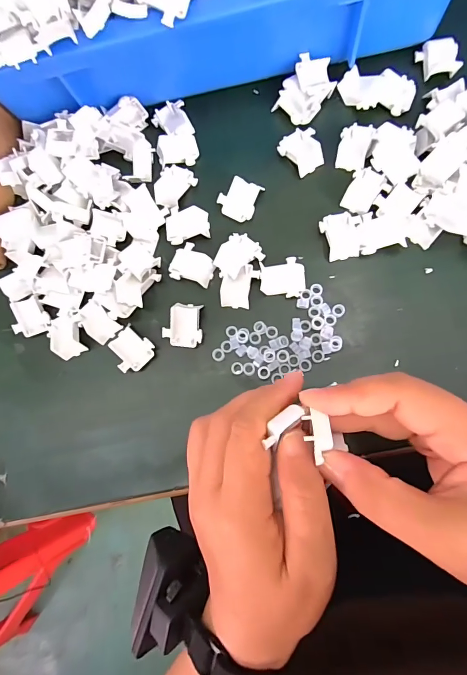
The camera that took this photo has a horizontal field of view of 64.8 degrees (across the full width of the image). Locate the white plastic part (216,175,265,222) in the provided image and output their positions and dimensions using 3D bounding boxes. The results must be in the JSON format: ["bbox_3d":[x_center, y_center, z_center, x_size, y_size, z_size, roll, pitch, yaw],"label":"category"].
[{"bbox_3d":[0.005,-0.107,0.283,0.029,0.010,0.031,28,86,10],"label":"white plastic part"}]

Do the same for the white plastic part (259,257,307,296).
[{"bbox_3d":[0.036,-0.044,0.272,0.032,0.004,0.029,-5,81,7],"label":"white plastic part"}]

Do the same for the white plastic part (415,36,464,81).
[{"bbox_3d":[0.155,-0.212,0.279,0.029,0.011,0.028,3,82,8],"label":"white plastic part"}]

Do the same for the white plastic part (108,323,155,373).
[{"bbox_3d":[-0.077,0.010,0.277,0.030,0.011,0.029,44,89,11],"label":"white plastic part"}]

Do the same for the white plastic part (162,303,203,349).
[{"bbox_3d":[-0.037,-0.009,0.274,0.028,0.010,0.031,5,82,8],"label":"white plastic part"}]

